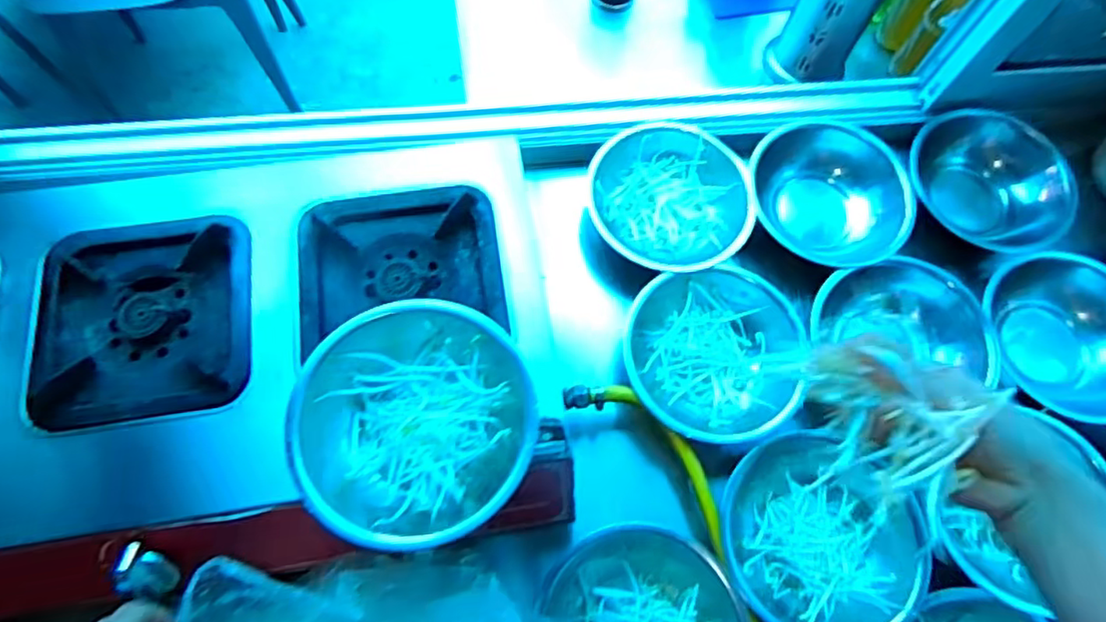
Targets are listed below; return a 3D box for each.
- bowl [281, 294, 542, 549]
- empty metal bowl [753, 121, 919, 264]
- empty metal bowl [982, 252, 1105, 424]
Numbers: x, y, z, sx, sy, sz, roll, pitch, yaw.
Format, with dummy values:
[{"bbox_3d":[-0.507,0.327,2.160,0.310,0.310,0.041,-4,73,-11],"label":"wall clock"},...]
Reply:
[{"bbox_3d":[-0.108,0.087,0.497,0.180,0.052,0.183,-18,70,-9],"label":"bowl"},{"bbox_3d":[0.319,-0.130,0.724,0.189,0.062,0.163,27,70,8],"label":"empty metal bowl"},{"bbox_3d":[0.554,0.027,0.674,0.172,0.053,0.179,1,69,-2],"label":"empty metal bowl"}]

